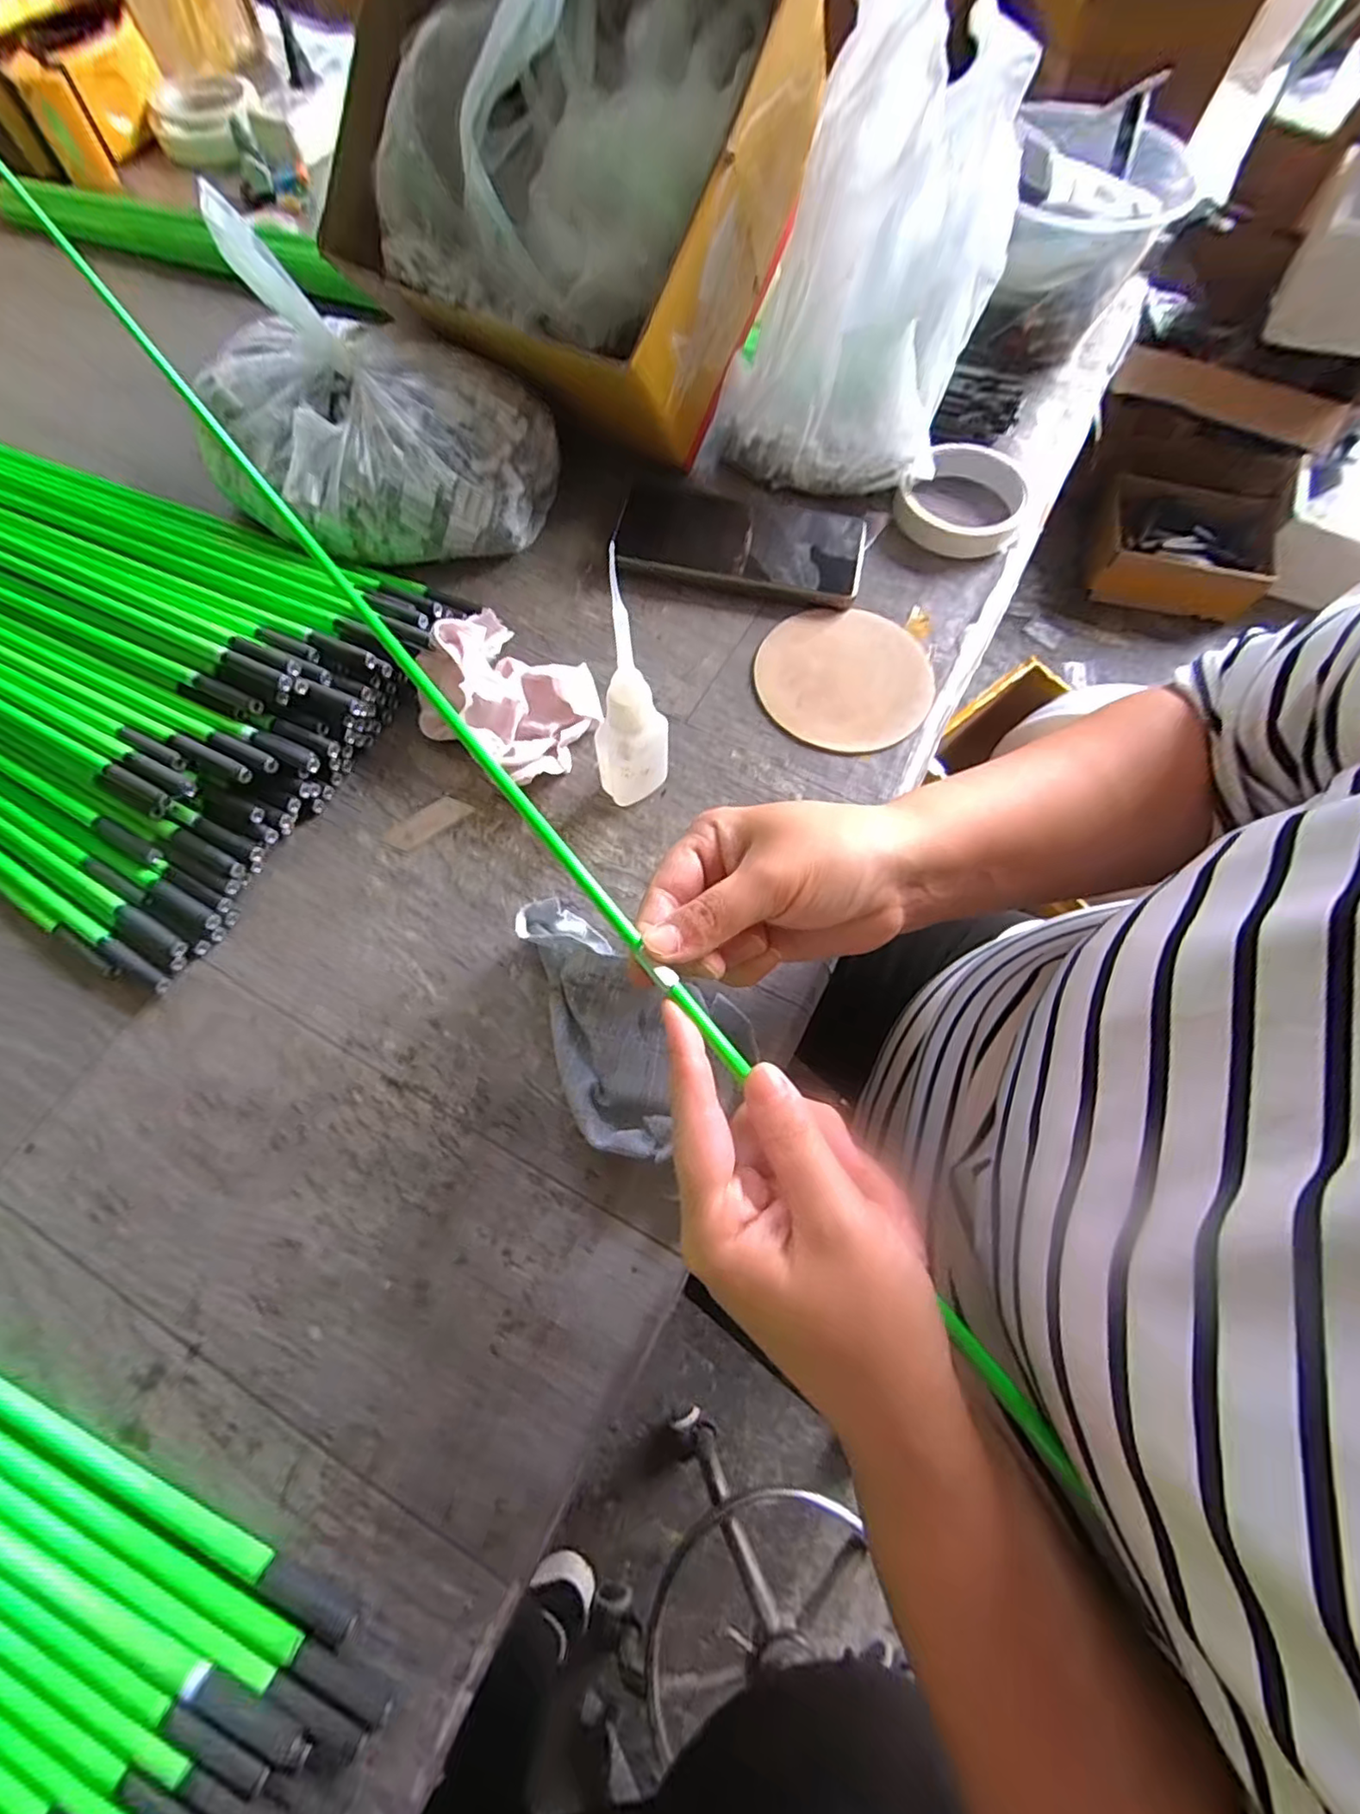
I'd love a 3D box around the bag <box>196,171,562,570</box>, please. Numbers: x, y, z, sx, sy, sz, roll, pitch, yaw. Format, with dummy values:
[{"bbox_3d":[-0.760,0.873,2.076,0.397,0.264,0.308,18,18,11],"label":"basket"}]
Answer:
[{"bbox_3d":[-0.180,-0.296,0.362,0.195,0.133,0.115,-4,70,-4],"label":"bag"}]

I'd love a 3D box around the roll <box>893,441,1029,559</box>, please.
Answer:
[{"bbox_3d":[0.196,-0.283,0.427,0.081,0.027,0.083,1,70,-2],"label":"roll"}]

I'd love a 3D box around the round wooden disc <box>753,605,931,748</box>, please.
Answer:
[{"bbox_3d":[0.102,-0.144,0.381,0.105,0.004,0.104,1,70,-2],"label":"round wooden disc"}]

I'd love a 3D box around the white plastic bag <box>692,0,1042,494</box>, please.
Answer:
[{"bbox_3d":[0.119,-0.399,0.389,0.161,0.178,0.157,15,70,3],"label":"white plastic bag"}]

